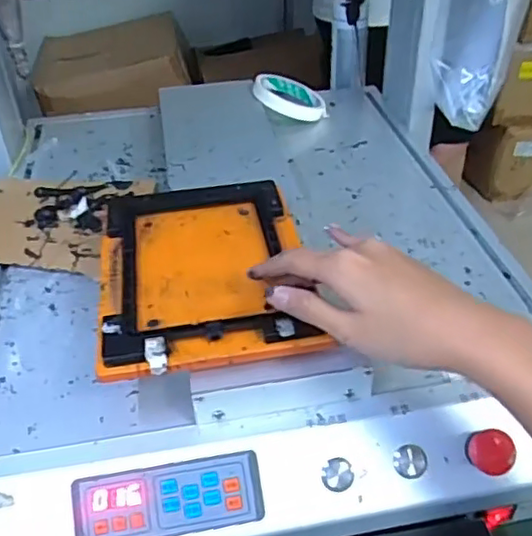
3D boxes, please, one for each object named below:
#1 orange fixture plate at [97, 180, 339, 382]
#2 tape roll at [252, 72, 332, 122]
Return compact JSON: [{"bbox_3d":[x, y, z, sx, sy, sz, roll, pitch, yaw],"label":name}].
[{"bbox_3d":[-0.047,-0.005,0.465,0.146,0.015,0.198,-7,39,-6],"label":"orange fixture plate"},{"bbox_3d":[0.029,-0.212,0.768,0.089,0.012,0.075,5,48,-18],"label":"tape roll"}]

